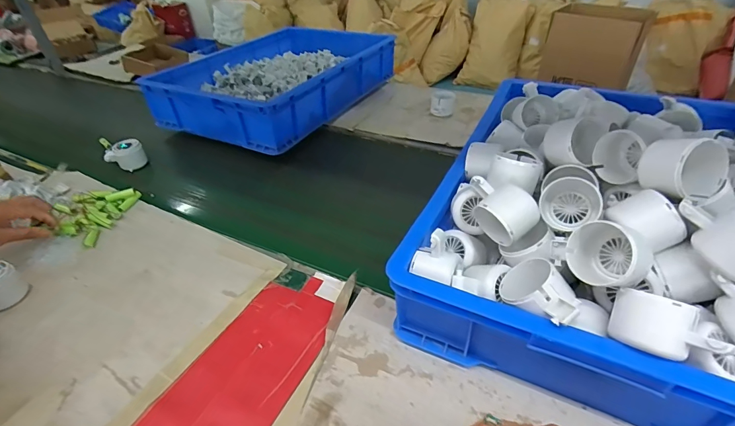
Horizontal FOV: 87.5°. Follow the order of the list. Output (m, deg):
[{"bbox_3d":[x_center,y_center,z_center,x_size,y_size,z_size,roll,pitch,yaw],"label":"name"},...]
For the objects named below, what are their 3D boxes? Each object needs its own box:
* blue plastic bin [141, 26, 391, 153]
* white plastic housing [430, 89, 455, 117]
[{"bbox_3d":[-0.231,-0.379,1.059,0.414,0.120,0.620,19,46,25],"label":"blue plastic bin"},{"bbox_3d":[0.188,-0.275,0.963,0.059,0.039,0.071,7,42,14],"label":"white plastic housing"}]

